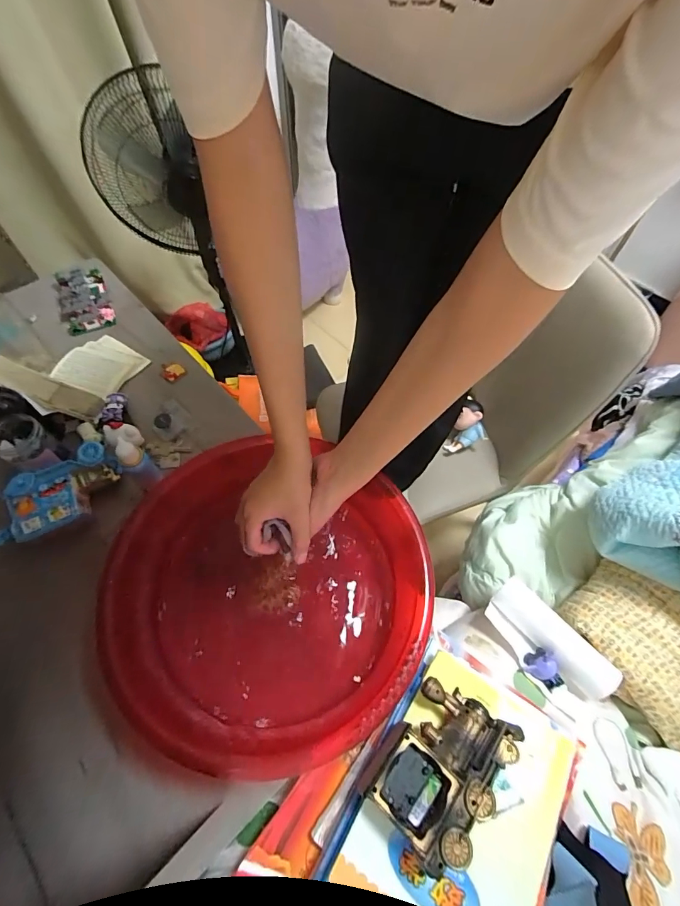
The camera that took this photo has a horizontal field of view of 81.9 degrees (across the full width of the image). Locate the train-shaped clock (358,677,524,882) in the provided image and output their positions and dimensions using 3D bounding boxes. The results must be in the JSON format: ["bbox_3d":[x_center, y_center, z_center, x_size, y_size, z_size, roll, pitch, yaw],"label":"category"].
[{"bbox_3d":[0.113,0.344,0.437,0.111,0.053,0.152,38,66,19],"label":"train-shaped clock"}]

